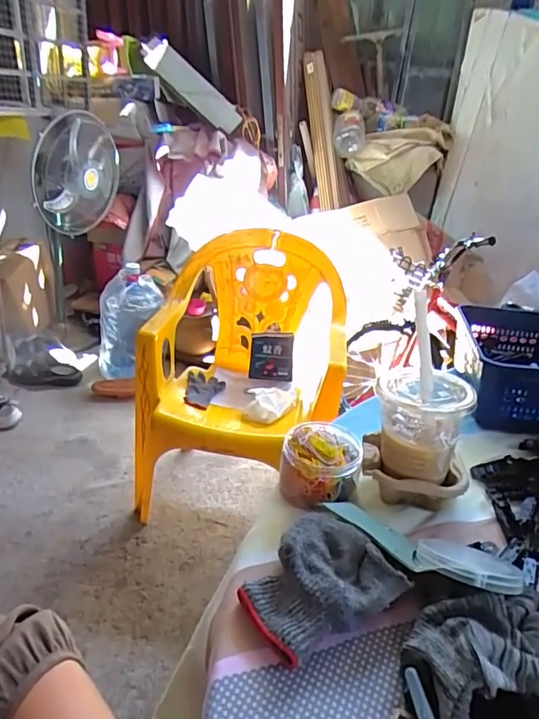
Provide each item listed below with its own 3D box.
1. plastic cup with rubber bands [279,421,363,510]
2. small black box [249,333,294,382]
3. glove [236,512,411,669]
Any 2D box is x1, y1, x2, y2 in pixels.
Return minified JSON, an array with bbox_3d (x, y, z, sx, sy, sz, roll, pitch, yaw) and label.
[{"bbox_3d":[0.055,0.104,0.529,0.080,0.064,0.089,9,27,10],"label":"plastic cup with rubber bands"},{"bbox_3d":[0.005,-0.010,1.580,0.141,0.152,0.040,4,-2,26],"label":"small black box"},{"bbox_3d":[0.037,0.179,0.405,0.110,0.036,0.095,-16,33,-34],"label":"glove"}]

